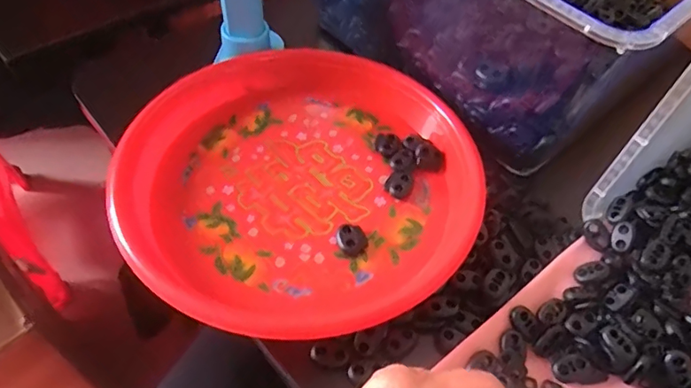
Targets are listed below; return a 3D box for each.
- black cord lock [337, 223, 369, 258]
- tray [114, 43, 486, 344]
[{"bbox_3d":[0.004,0.028,0.333,0.018,0.007,0.023,-21,57,-18],"label":"black cord lock"},{"bbox_3d":[-0.027,-0.014,0.350,0.226,0.031,0.227,-20,57,-18],"label":"tray"}]

